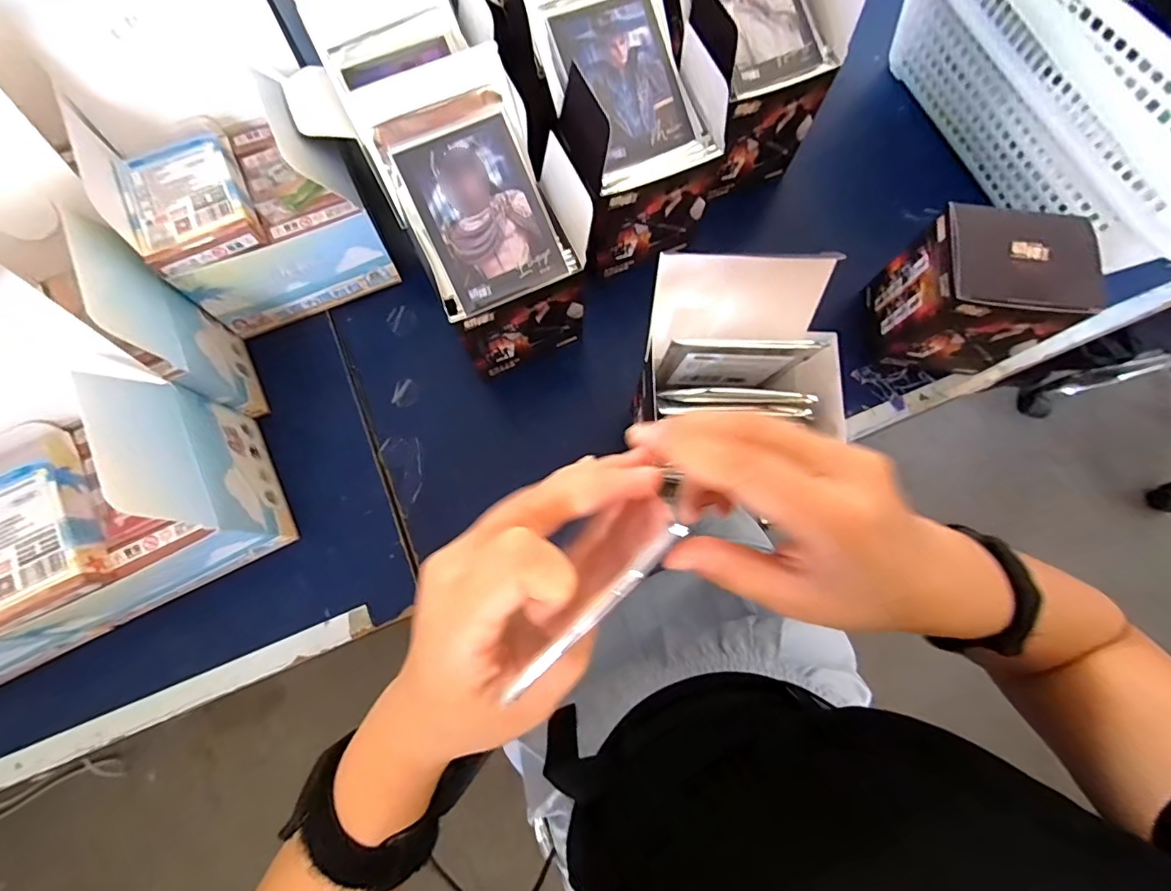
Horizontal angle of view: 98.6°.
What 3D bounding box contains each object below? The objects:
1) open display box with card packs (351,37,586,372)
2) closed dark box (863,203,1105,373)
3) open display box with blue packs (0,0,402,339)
[{"bbox_3d":[-0.067,-0.151,0.349,0.113,0.137,0.148,-25,79,-6],"label":"open display box with card packs"},{"bbox_3d":[0.279,-0.106,0.359,0.095,0.098,0.075,9,77,1],"label":"closed dark box"},{"bbox_3d":[-0.241,-0.191,0.345,0.137,0.162,0.154,-24,79,-6],"label":"open display box with blue packs"}]

